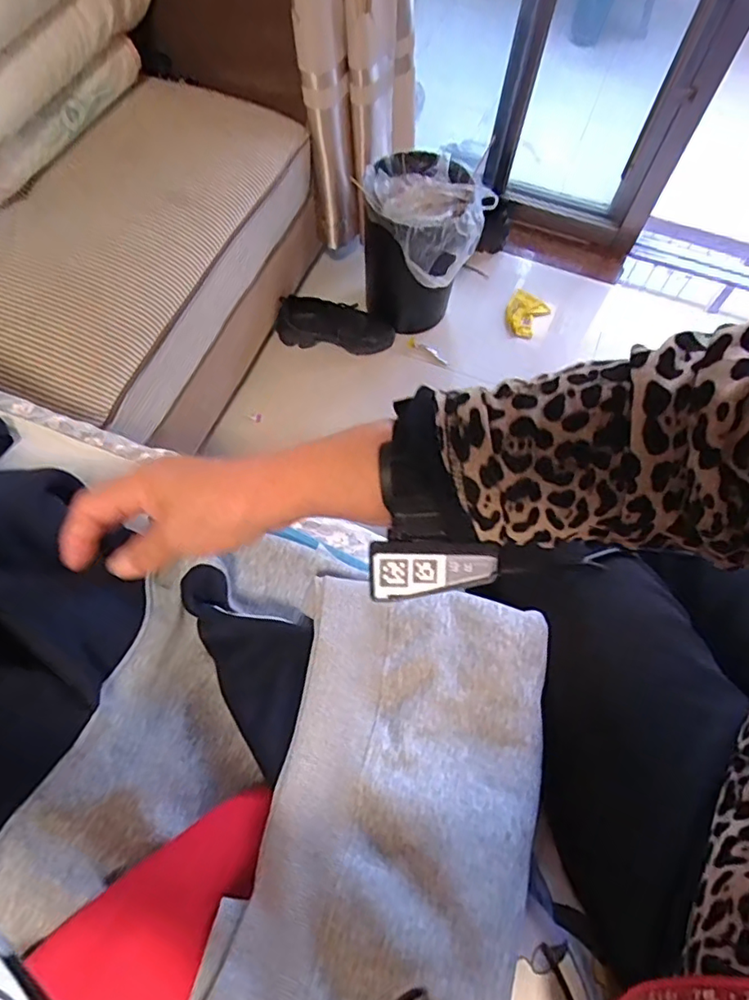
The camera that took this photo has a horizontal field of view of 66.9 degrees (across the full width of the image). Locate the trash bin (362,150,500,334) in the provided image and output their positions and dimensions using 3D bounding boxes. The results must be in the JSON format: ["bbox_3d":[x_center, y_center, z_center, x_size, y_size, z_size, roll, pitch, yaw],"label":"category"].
[{"bbox_3d":[0.094,-0.514,1.171,0.225,0.317,0.207,15,64,5],"label":"trash bin"}]

